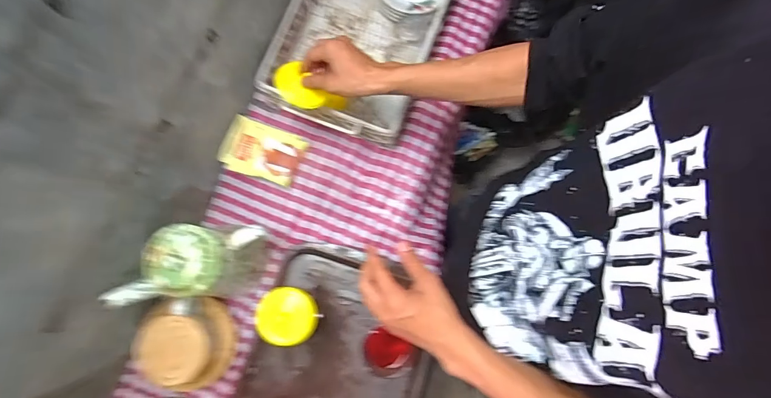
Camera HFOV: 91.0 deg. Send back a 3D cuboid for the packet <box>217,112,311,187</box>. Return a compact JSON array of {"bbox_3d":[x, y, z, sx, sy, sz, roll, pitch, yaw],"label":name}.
[{"bbox_3d":[-0.220,-0.087,0.675,0.136,0.016,0.095,21,84,-1],"label":"packet"}]

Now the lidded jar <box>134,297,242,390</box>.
[{"bbox_3d":[-0.310,0.227,0.605,0.114,0.114,0.126,20,80,3],"label":"lidded jar"}]

